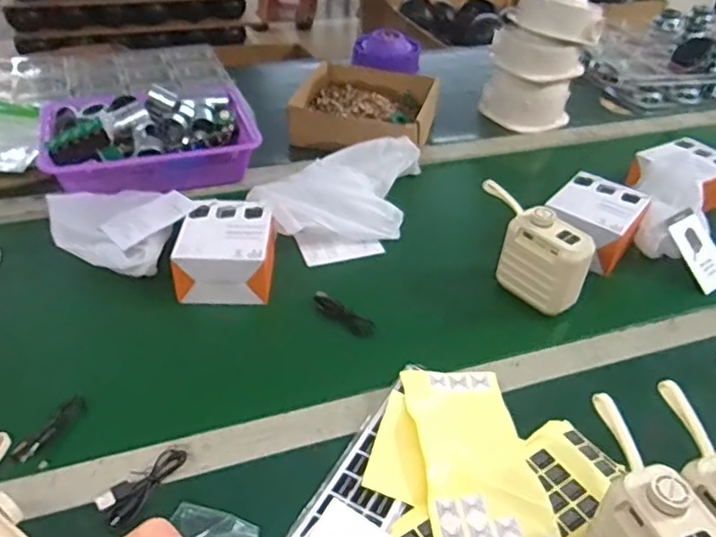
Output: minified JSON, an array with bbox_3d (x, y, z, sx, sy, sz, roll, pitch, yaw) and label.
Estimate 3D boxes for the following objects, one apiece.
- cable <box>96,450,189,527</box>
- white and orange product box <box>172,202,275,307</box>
[{"bbox_3d":[-0.167,0.173,0.492,0.031,0.011,0.073,30,46,30],"label":"cable"},{"bbox_3d":[-0.145,-0.020,0.701,0.100,0.064,0.109,2,39,-2],"label":"white and orange product box"}]

